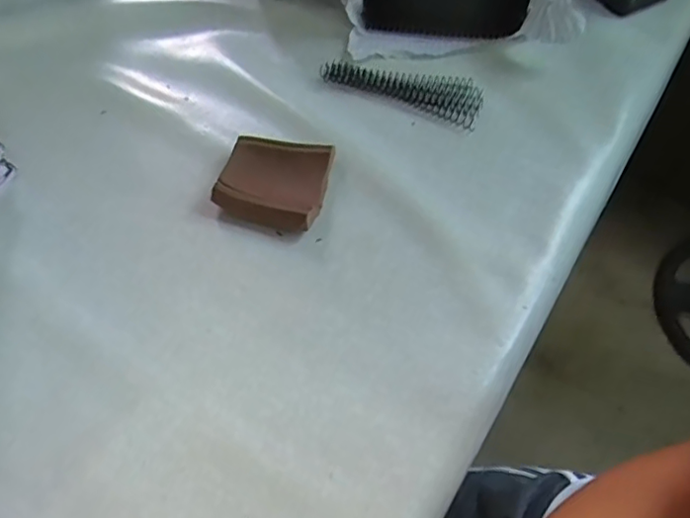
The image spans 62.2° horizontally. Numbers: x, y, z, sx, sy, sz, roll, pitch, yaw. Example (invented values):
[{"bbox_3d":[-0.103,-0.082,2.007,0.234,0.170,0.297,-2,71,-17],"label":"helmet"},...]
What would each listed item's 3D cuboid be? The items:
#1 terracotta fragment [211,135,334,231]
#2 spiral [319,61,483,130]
[{"bbox_3d":[-0.059,-0.068,0.495,0.088,0.027,0.082,14,59,11],"label":"terracotta fragment"},{"bbox_3d":[0.057,-0.171,0.554,0.158,0.016,0.049,22,61,16],"label":"spiral"}]

